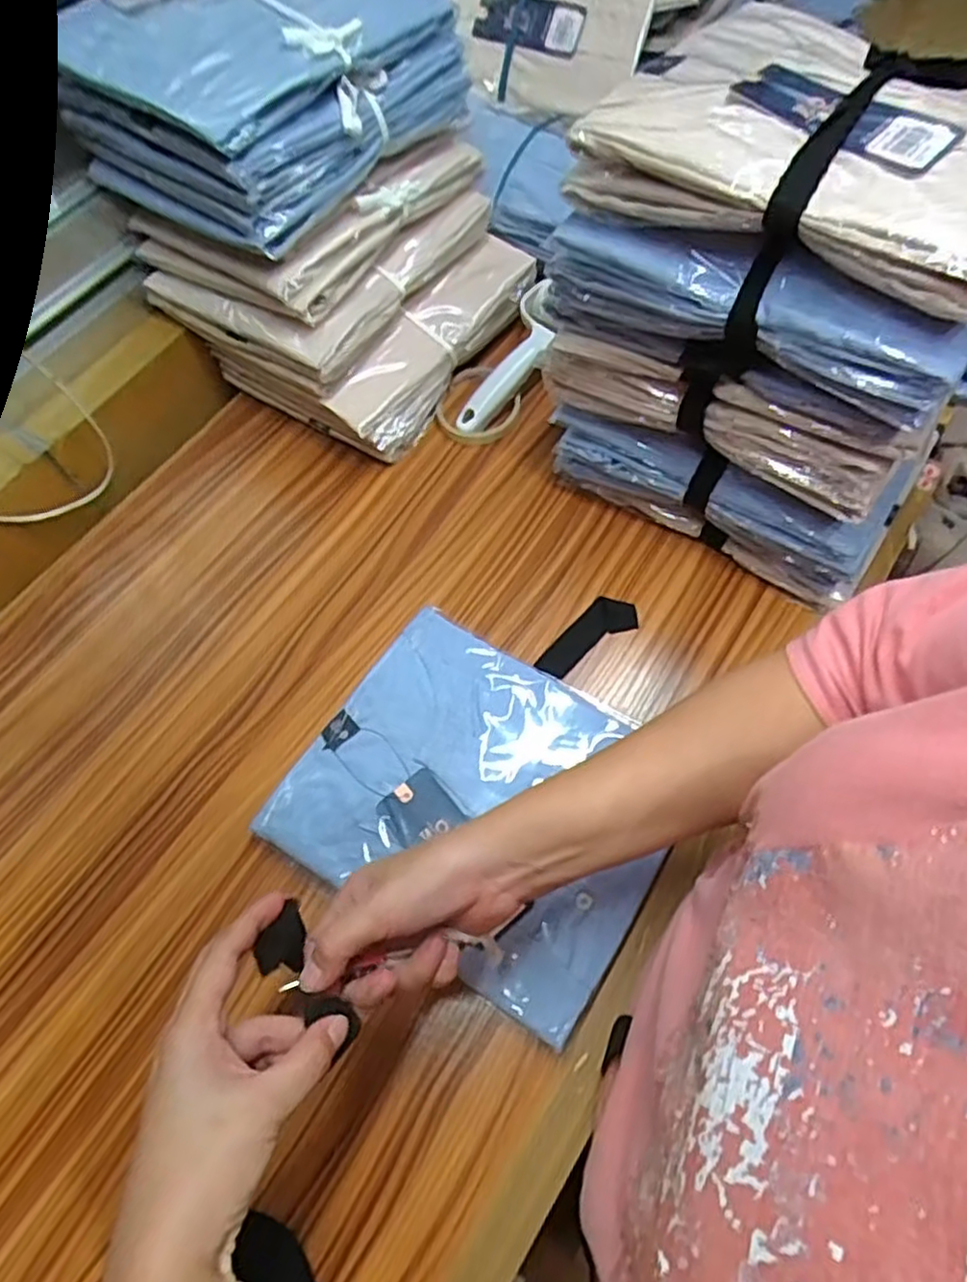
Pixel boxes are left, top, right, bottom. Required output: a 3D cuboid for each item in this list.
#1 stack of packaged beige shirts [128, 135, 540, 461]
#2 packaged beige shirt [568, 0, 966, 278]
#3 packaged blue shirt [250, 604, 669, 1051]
[{"bbox_3d":[-0.129,-0.346,0.663,0.265,0.159,0.261,32,70,17],"label":"stack of packaged beige shirts"},{"bbox_3d":[0.202,-0.293,0.392,0.245,0.023,0.181,34,70,18],"label":"packaged beige shirt"},{"bbox_3d":[-0.001,0.110,0.504,0.248,0.037,0.211,29,69,16],"label":"packaged blue shirt"}]

